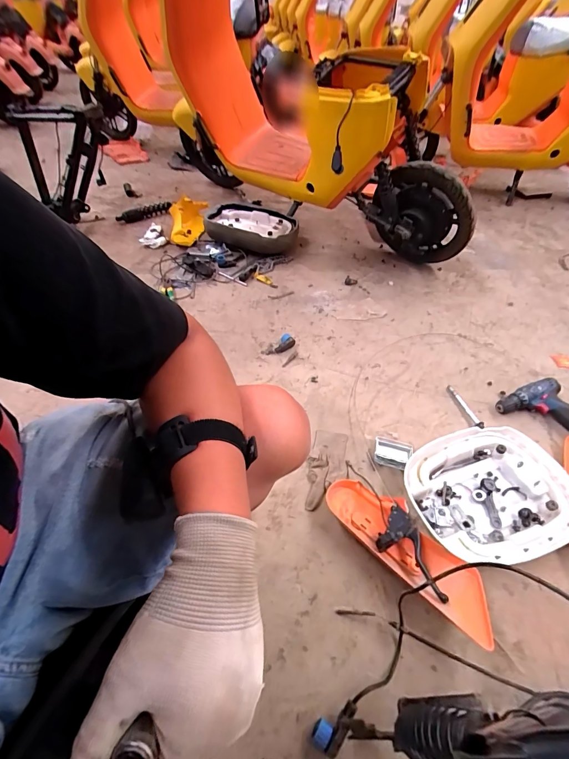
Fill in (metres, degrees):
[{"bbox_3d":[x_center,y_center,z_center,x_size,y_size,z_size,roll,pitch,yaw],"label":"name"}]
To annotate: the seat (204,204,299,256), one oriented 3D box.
[{"bbox_3d":[-0.141,-0.635,1.492,0.397,0.107,0.285,20,49,13],"label":"seat"}]

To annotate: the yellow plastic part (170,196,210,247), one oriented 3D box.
[{"bbox_3d":[-0.402,-0.680,1.486,0.115,0.130,0.266,4,47,-1],"label":"yellow plastic part"}]

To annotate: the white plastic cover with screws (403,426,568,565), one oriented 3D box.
[{"bbox_3d":[0.456,0.247,0.783,0.374,0.044,0.276,-11,50,-14],"label":"white plastic cover with screws"}]

